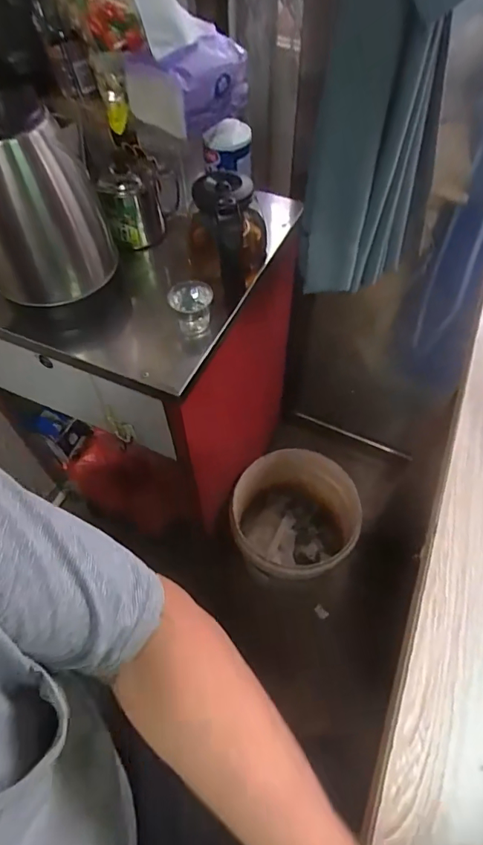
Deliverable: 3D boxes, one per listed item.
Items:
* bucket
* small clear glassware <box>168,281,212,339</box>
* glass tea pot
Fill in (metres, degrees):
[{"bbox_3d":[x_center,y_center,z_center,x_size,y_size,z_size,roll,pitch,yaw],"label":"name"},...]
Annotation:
[{"bbox_3d":[0.113,0.239,1.065,0.254,0.240,0.265,-1,56,1],"label":"bucket"},{"bbox_3d":[-0.061,-0.141,0.605,0.052,0.056,0.049,-2,56,0],"label":"small clear glassware"},{"bbox_3d":[-0.018,-0.235,0.619,0.104,0.121,0.137,-6,56,-3],"label":"glass tea pot"}]

